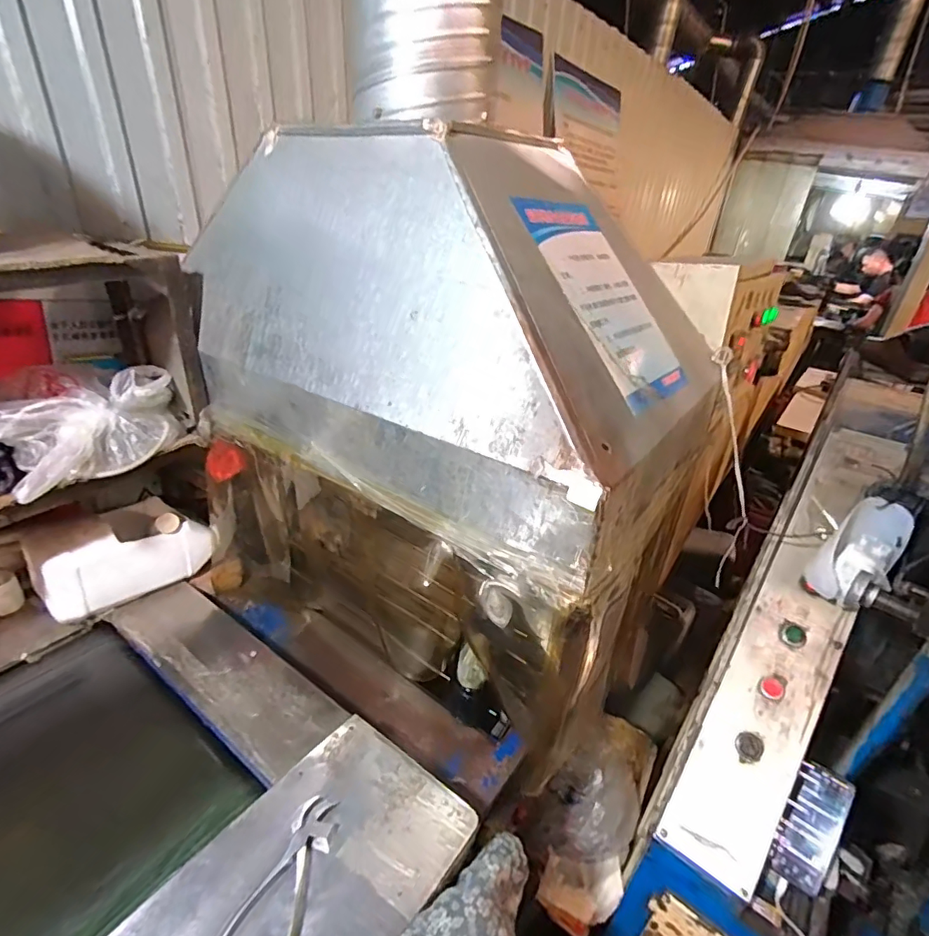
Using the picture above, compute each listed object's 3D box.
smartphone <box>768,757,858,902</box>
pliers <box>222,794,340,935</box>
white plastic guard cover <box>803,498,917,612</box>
[{"bbox_3d":[0.493,0.509,0.711,0.067,0.010,0.160,18,72,51],"label":"smartphone"},{"bbox_3d":[-0.190,0.442,0.523,0.076,0.012,0.186,9,28,10],"label":"pliers"},{"bbox_3d":[0.579,0.124,0.729,0.073,0.165,0.090,23,10,-42],"label":"white plastic guard cover"}]

